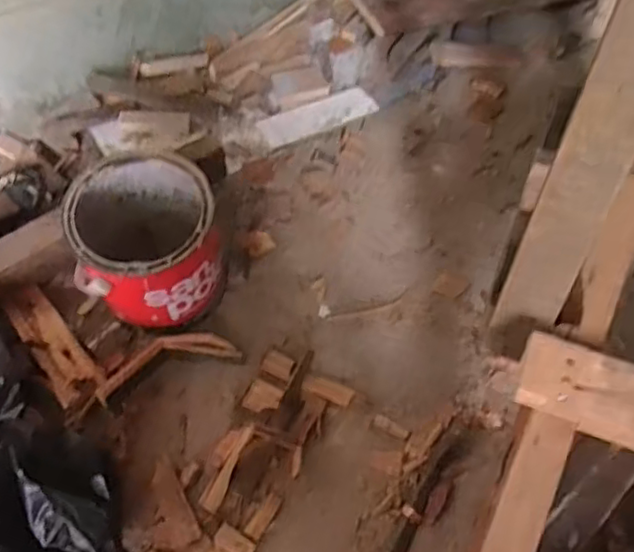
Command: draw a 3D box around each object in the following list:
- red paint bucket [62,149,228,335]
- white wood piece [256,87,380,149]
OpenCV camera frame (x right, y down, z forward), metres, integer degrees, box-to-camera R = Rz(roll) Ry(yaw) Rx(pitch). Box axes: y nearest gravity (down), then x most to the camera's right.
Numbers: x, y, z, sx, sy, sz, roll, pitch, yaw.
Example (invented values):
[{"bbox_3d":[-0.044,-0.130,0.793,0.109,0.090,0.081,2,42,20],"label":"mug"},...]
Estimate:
[{"bbox_3d":[-0.185,-0.031,0.730,0.154,0.166,0.157,-7,55,-4],"label":"red paint bucket"},{"bbox_3d":[0.001,-0.236,0.960,0.175,0.015,0.062,-23,57,-15],"label":"white wood piece"}]

